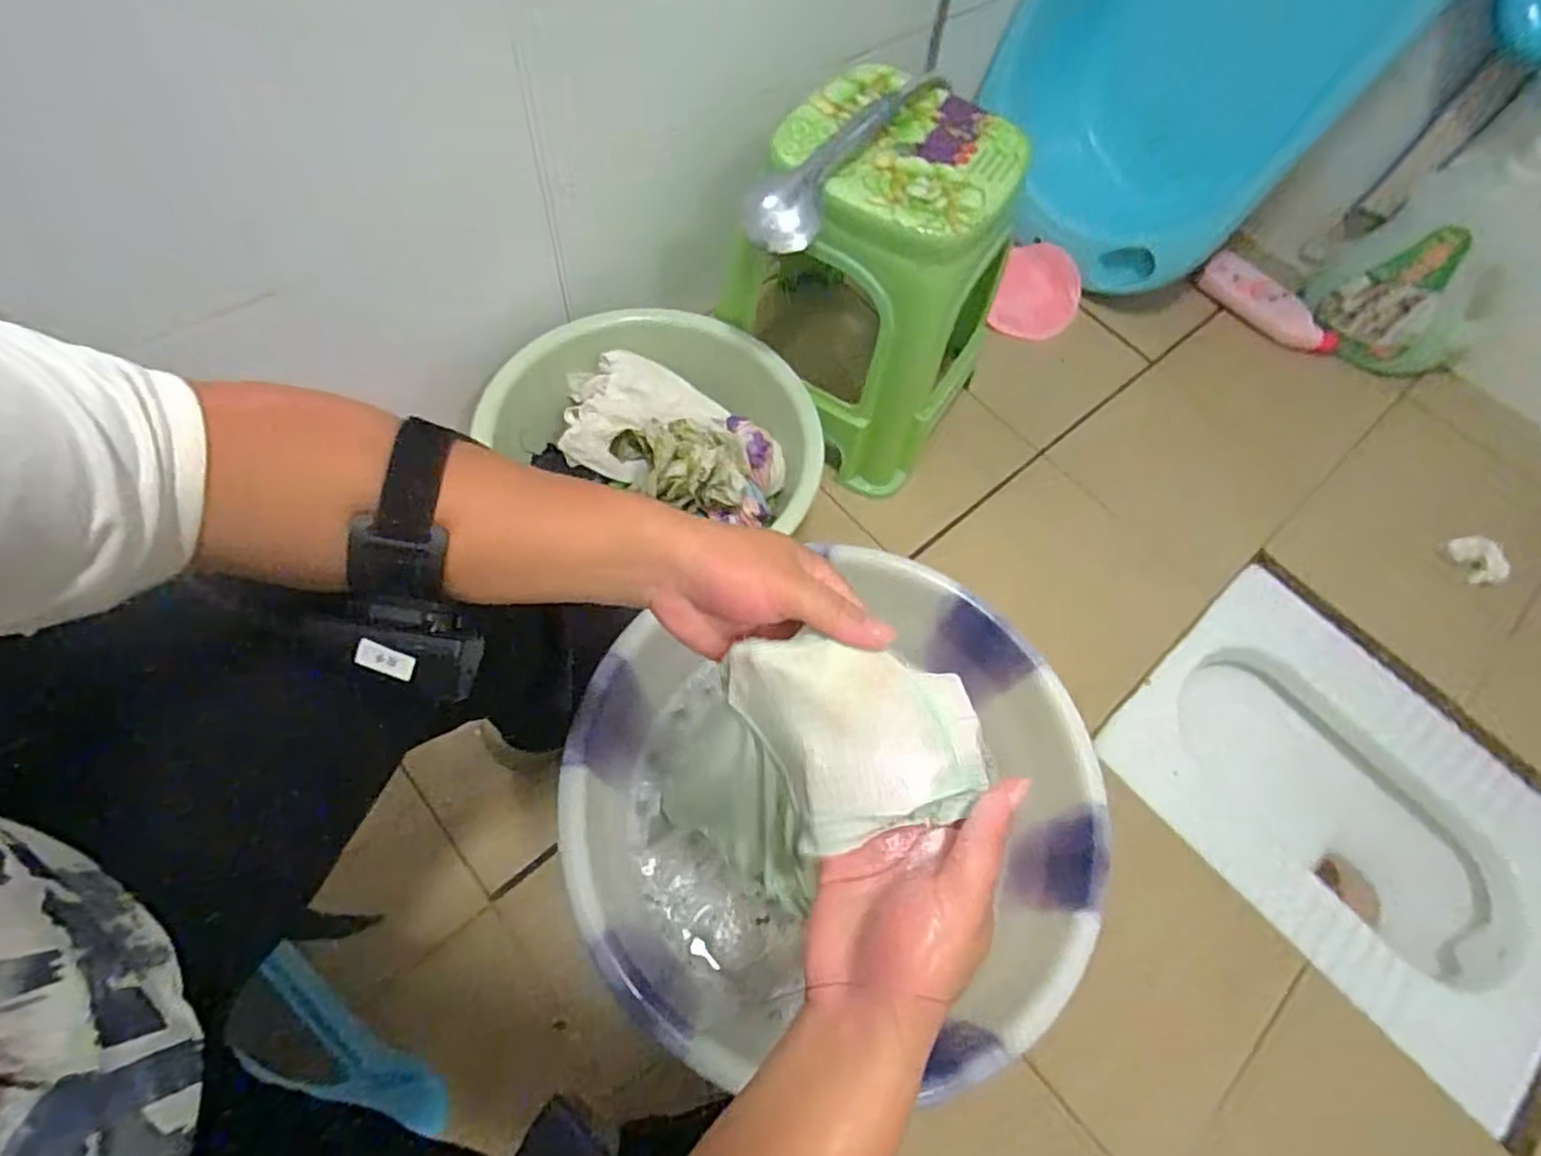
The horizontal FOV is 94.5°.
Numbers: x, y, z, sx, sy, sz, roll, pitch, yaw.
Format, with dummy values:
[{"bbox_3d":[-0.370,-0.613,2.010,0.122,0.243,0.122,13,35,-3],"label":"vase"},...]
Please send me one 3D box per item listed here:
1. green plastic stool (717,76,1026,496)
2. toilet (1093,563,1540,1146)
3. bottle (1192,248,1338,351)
[{"bbox_3d":[0.126,-0.338,0.878,0.271,0.363,0.262,30,63,9],"label":"green plastic stool"},{"bbox_3d":[0.668,0.286,0.861,0.388,0.184,0.497,-37,72,-22],"label":"toilet"},{"bbox_3d":[0.794,-0.429,1.141,0.078,0.039,0.228,-37,72,-19],"label":"bottle"}]

